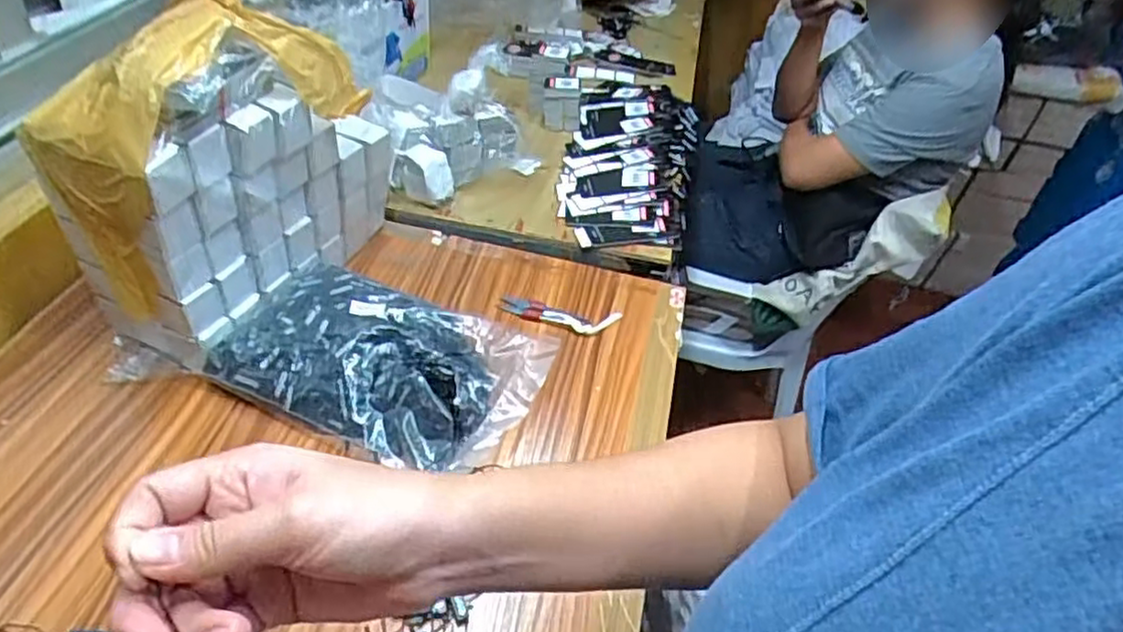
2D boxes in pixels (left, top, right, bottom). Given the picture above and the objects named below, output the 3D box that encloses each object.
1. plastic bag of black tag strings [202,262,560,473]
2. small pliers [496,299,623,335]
[{"bbox_3d":[-0.163,0.044,0.654,0.282,0.063,0.168,15,42,7],"label":"plastic bag of black tag strings"},{"bbox_3d":[-0.003,0.001,0.765,0.130,0.021,0.038,9,42,1],"label":"small pliers"}]

